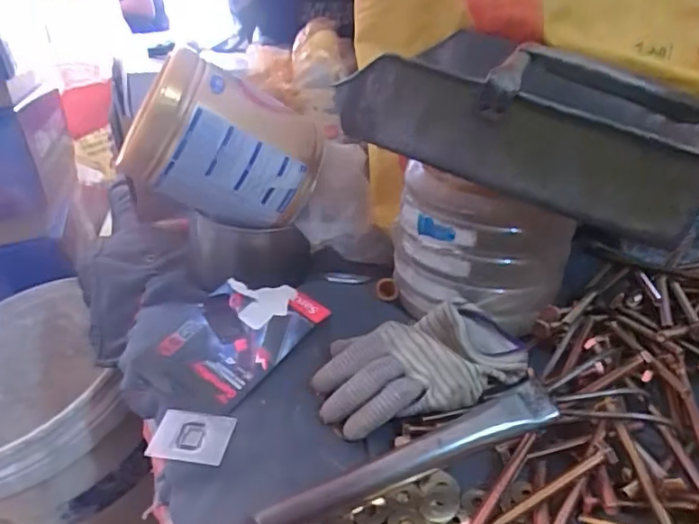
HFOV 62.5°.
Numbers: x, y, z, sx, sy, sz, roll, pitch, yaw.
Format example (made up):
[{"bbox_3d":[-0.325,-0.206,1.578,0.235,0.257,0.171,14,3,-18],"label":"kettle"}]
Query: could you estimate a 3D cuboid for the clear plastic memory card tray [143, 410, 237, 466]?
[{"bbox_3d":[-0.123,0.136,0.449,0.060,0.006,0.046,2,32,9],"label":"clear plastic memory card tray"}]

